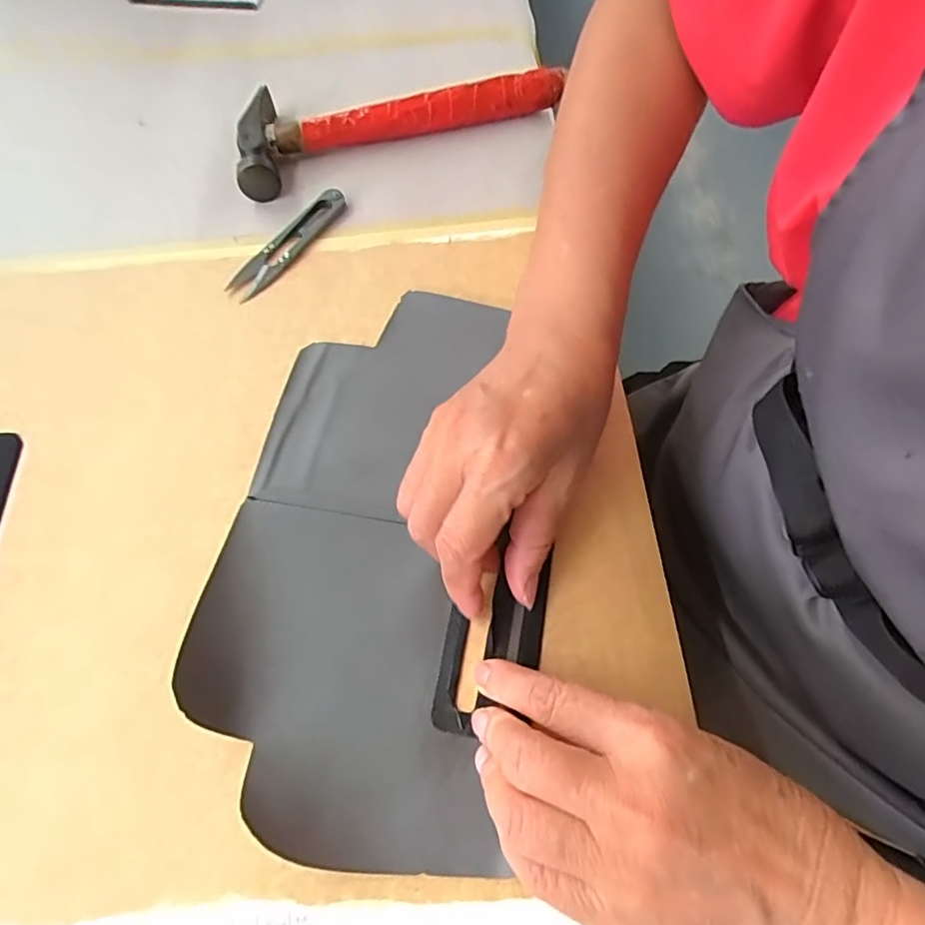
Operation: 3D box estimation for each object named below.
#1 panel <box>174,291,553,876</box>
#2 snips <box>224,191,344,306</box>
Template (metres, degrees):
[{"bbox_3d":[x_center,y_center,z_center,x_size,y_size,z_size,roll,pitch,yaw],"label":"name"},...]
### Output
[{"bbox_3d":[-0.038,0.033,0.298,0.161,0.011,0.285,9,65,6],"label":"panel"},{"bbox_3d":[-0.118,-0.148,0.385,0.024,0.009,0.103,33,70,16],"label":"snips"}]

